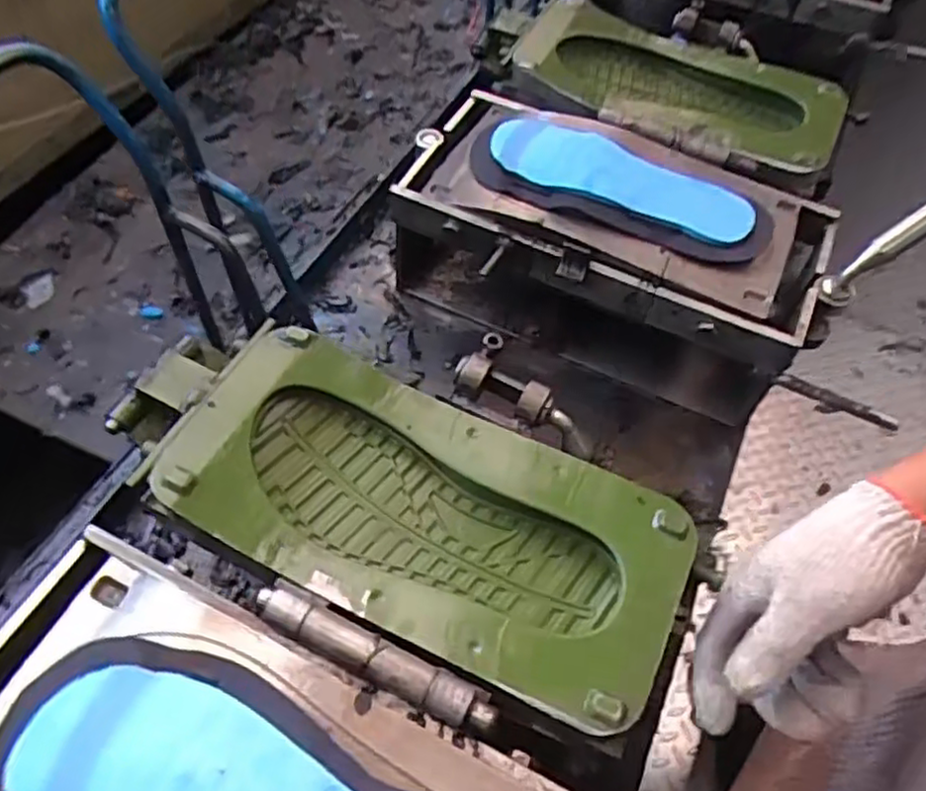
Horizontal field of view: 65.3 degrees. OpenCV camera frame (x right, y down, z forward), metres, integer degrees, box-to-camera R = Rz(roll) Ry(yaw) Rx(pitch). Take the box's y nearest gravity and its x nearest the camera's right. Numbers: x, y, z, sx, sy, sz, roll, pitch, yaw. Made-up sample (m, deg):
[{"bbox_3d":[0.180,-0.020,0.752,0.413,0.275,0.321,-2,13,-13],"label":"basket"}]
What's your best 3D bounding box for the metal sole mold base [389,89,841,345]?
[{"bbox_3d":[0.142,-0.168,0.691,0.399,0.107,0.199,20,62,10],"label":"metal sole mold base"}]

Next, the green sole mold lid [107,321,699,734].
[{"bbox_3d":[-0.045,0.071,0.501,0.388,0.060,0.163,23,63,12],"label":"green sole mold lid"}]

